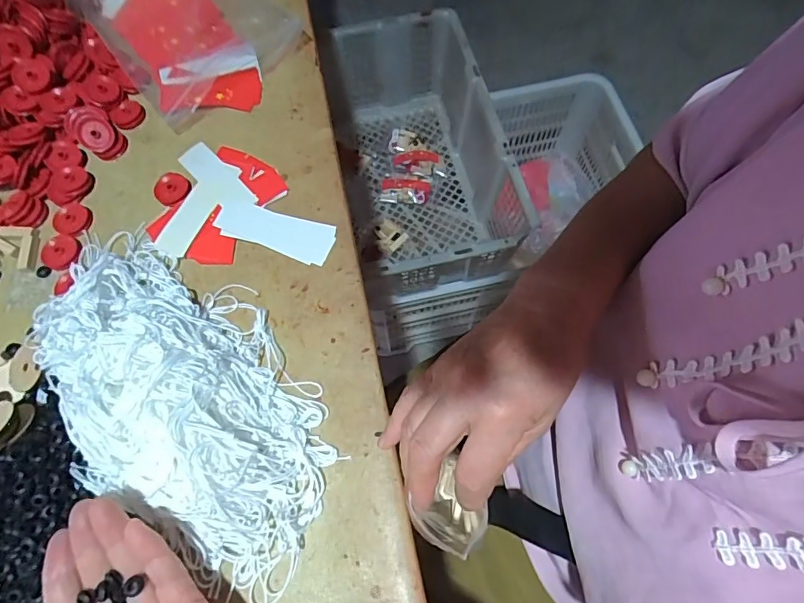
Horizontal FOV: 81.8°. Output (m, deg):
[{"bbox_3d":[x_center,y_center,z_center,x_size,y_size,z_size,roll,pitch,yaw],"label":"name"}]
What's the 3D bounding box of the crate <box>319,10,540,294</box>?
[{"bbox_3d":[0.031,-0.221,0.745,0.247,0.220,0.392,-13,68,-3],"label":"crate"}]

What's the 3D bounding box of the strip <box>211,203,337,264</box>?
[{"bbox_3d":[-0.101,-0.056,0.365,0.094,0.004,0.035,15,69,8],"label":"strip"}]

